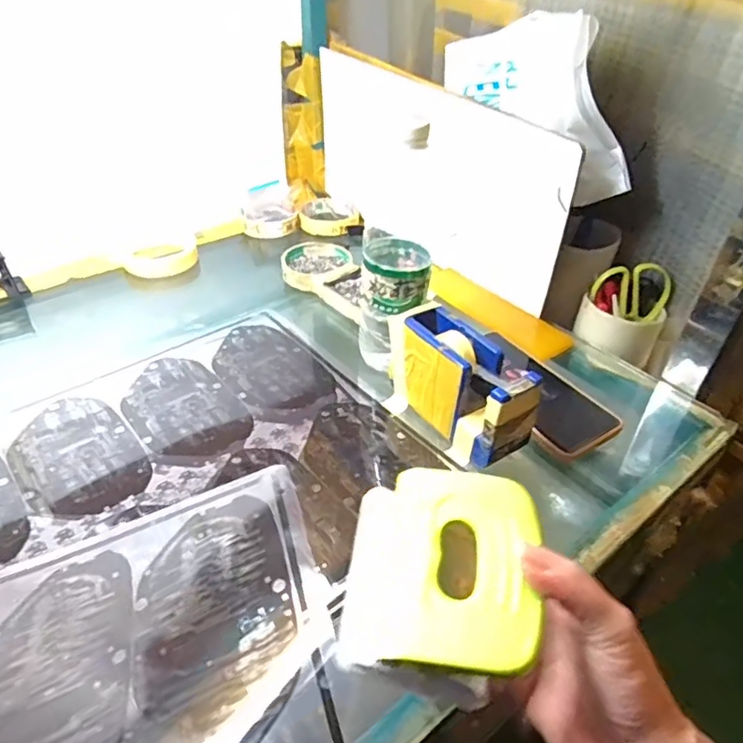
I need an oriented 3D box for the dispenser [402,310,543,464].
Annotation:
[{"bbox_3d":[0.071,0.012,0.465,0.051,0.082,0.133,-21,43,-27],"label":"dispenser"}]

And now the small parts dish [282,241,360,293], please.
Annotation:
[{"bbox_3d":[-0.068,-0.130,0.685,0.080,0.019,0.088,23,42,25],"label":"small parts dish"}]

